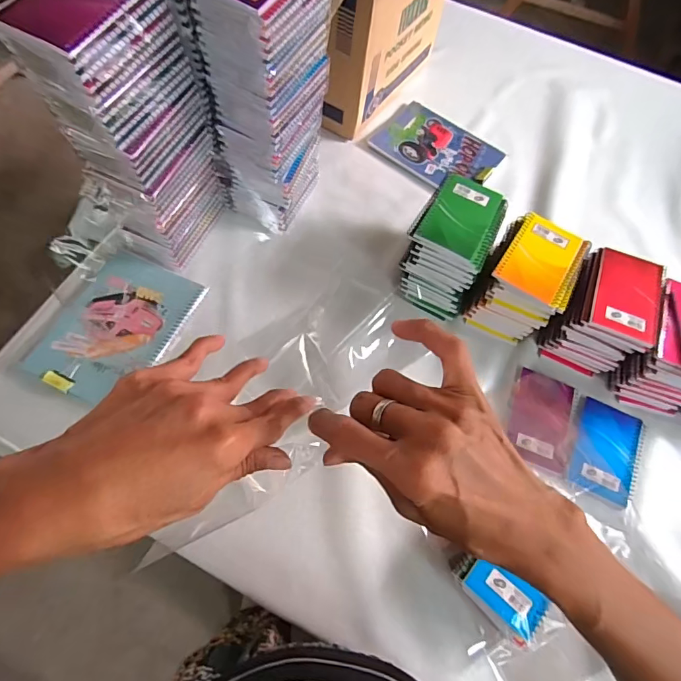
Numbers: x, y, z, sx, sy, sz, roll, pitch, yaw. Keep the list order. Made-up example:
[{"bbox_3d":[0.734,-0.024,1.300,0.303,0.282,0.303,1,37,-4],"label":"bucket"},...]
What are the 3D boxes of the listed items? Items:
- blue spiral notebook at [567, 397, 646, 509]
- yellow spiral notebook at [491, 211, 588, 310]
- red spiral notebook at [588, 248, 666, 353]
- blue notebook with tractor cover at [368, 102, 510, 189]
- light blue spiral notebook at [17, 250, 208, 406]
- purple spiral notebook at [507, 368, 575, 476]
[{"bbox_3d":[0.364,0.149,0.612,0.089,0.013,0.131,27,65,8],"label":"blue spiral notebook"},{"bbox_3d":[0.269,-0.113,0.607,0.086,0.012,0.128,31,65,10],"label":"yellow spiral notebook"},{"bbox_3d":[0.380,-0.059,0.595,0.088,0.019,0.134,24,64,3],"label":"red spiral notebook"},{"bbox_3d":[0.185,-0.360,0.838,0.214,0.015,0.168,34,66,11],"label":"blue notebook with tractor cover"},{"bbox_3d":[-0.307,-0.024,0.627,0.148,0.014,0.223,25,65,7],"label":"light blue spiral notebook"},{"bbox_3d":[0.280,0.108,0.623,0.081,0.014,0.130,22,64,5],"label":"purple spiral notebook"}]

